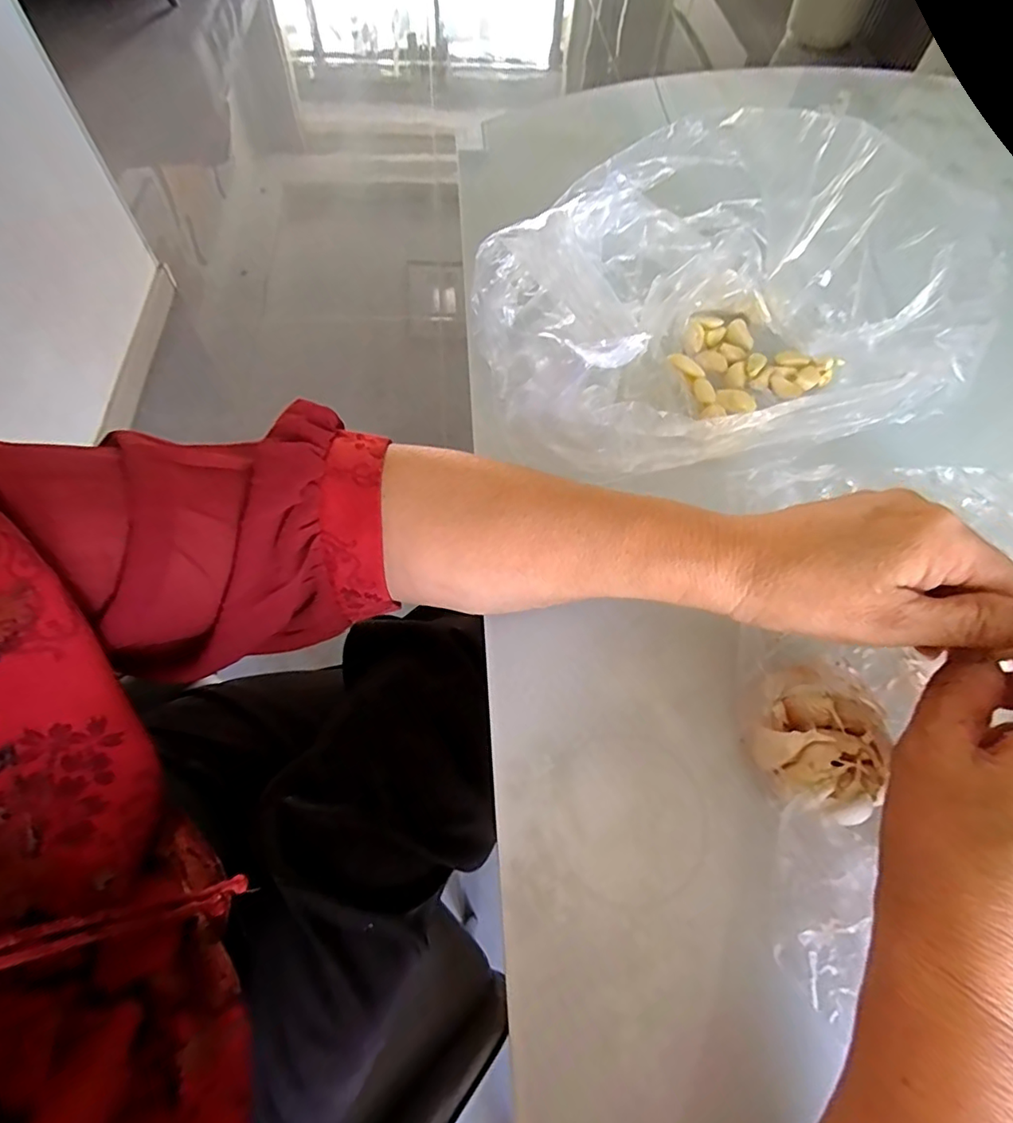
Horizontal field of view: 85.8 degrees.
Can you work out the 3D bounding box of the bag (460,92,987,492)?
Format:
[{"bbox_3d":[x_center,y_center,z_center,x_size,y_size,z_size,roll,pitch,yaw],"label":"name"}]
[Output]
[{"bbox_3d":[0.107,-0.168,0.316,0.246,0.112,0.226,-5,64,-7],"label":"bag"}]

